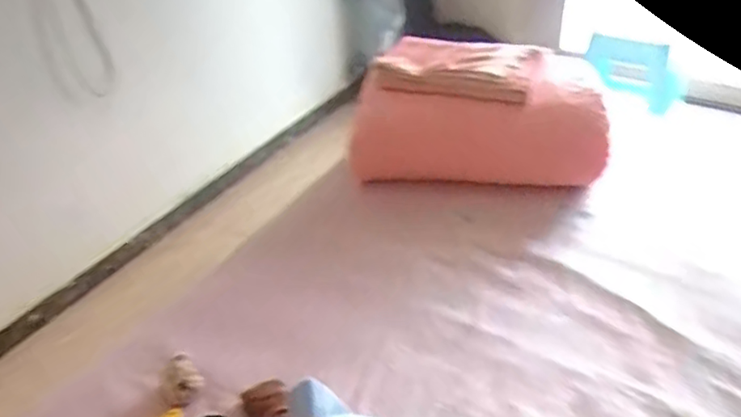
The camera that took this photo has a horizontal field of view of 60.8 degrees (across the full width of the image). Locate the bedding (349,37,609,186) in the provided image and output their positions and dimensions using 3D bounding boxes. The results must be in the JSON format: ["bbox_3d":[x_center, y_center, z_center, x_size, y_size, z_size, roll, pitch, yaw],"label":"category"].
[{"bbox_3d":[0.258,-0.239,1.531,0.558,0.221,0.329,0,38,7],"label":"bedding"}]

